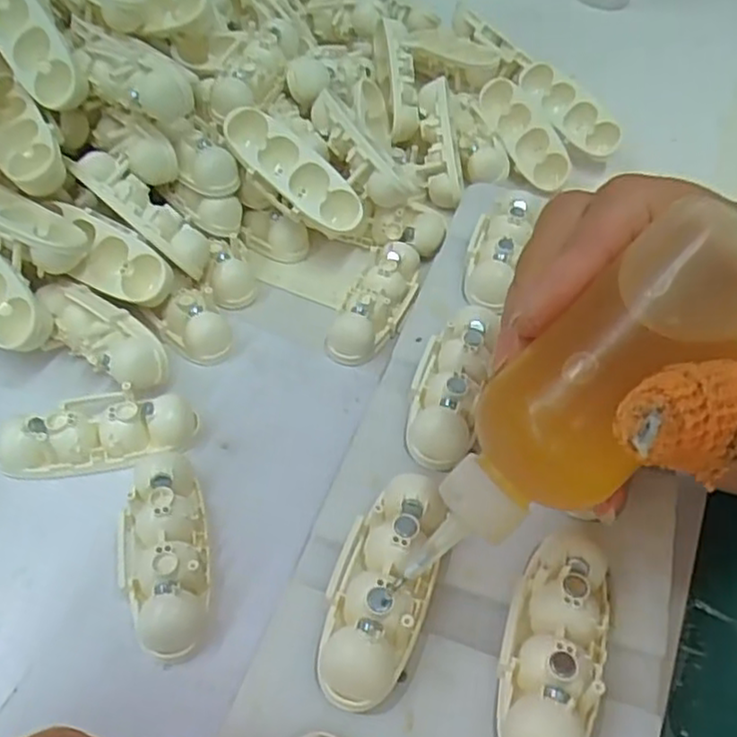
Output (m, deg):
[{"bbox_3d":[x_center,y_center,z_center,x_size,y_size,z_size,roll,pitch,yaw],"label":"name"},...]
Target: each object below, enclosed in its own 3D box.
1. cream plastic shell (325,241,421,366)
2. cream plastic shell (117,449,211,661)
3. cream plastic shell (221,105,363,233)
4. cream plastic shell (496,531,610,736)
[{"bbox_3d":[0.004,-0.028,0.284,0.023,0.016,0.060,20,50,12],"label":"cream plastic shell"},{"bbox_3d":[-0.060,0.052,0.211,0.024,0.014,0.061,-8,50,-11],"label":"cream plastic shell"},{"bbox_3d":[-0.031,-0.078,0.288,0.064,0.016,0.023,41,59,-2],"label":"cream plastic shell"},{"bbox_3d":[0.046,0.068,0.178,0.023,0.016,0.059,20,50,12],"label":"cream plastic shell"}]

